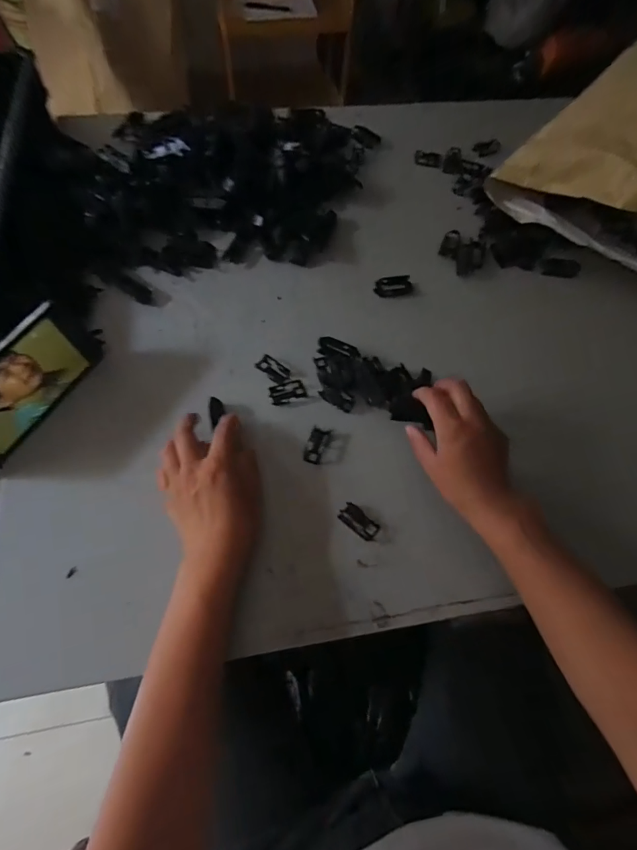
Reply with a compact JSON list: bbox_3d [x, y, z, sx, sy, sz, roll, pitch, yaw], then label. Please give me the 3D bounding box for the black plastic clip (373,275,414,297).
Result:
[{"bbox_3d":[0.095,-0.177,0.554,0.049,0.005,0.026,-10,65,-8],"label":"black plastic clip"}]

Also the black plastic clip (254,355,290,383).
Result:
[{"bbox_3d":[-0.050,-0.063,0.490,0.039,0.008,0.020,39,68,15],"label":"black plastic clip"}]

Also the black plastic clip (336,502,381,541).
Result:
[{"bbox_3d":[0.039,0.092,0.417,0.039,0.014,0.018,37,68,14],"label":"black plastic clip"}]

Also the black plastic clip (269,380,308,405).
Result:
[{"bbox_3d":[-0.034,-0.036,0.480,0.038,0.006,0.024,-21,67,-13],"label":"black plastic clip"}]

